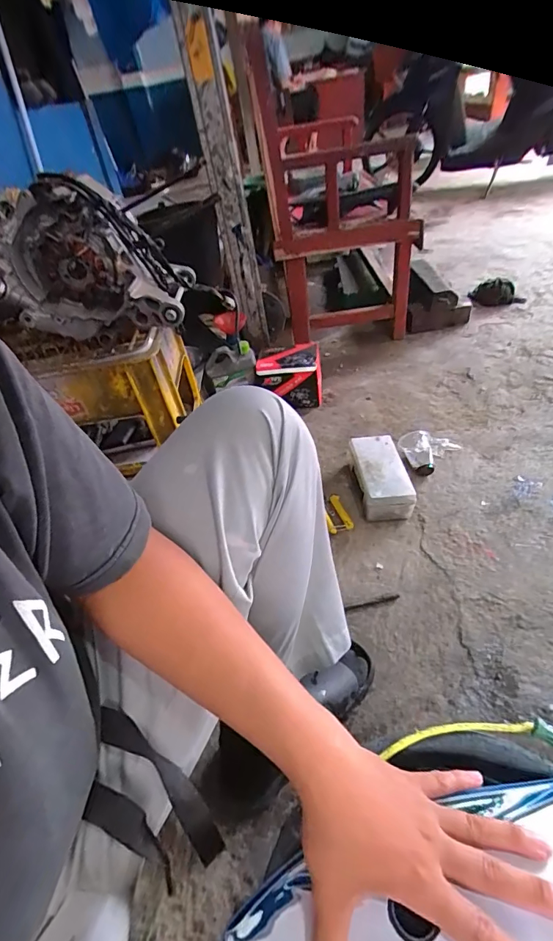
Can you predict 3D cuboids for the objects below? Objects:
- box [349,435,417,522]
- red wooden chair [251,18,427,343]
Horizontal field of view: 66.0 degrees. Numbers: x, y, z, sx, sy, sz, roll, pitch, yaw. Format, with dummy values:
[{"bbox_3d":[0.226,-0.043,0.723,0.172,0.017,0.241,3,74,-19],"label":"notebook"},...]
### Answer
[{"bbox_3d":[0.222,0.011,0.928,0.106,0.086,0.202,-7,42,-1],"label":"box"},{"bbox_3d":[0.206,-0.756,1.274,0.434,0.690,0.429,-1,44,13],"label":"red wooden chair"}]

